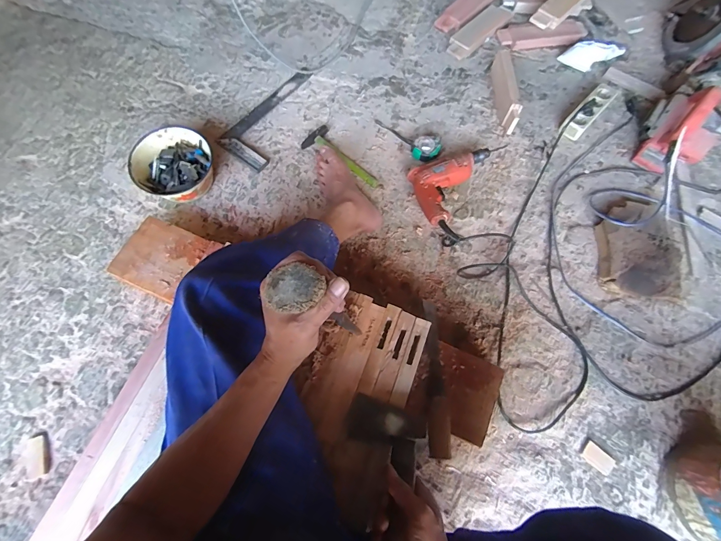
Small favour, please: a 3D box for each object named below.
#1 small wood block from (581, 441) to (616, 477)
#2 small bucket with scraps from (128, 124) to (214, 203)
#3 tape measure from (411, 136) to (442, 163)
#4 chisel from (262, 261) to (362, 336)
[{"bbox_3d":[0.457,0.361,0.654,0.056,0.006,0.036,39,74,13],"label":"small wood block"},{"bbox_3d":[-0.445,-0.251,0.835,0.170,0.088,0.188,32,73,11],"label":"small bucket with scraps"},{"bbox_3d":[0.173,-0.320,0.895,0.073,0.036,0.077,0,70,0],"label":"tape measure"},{"bbox_3d":[-0.044,0.055,0.470,0.056,0.305,0.046,36,82,14],"label":"chisel"}]

